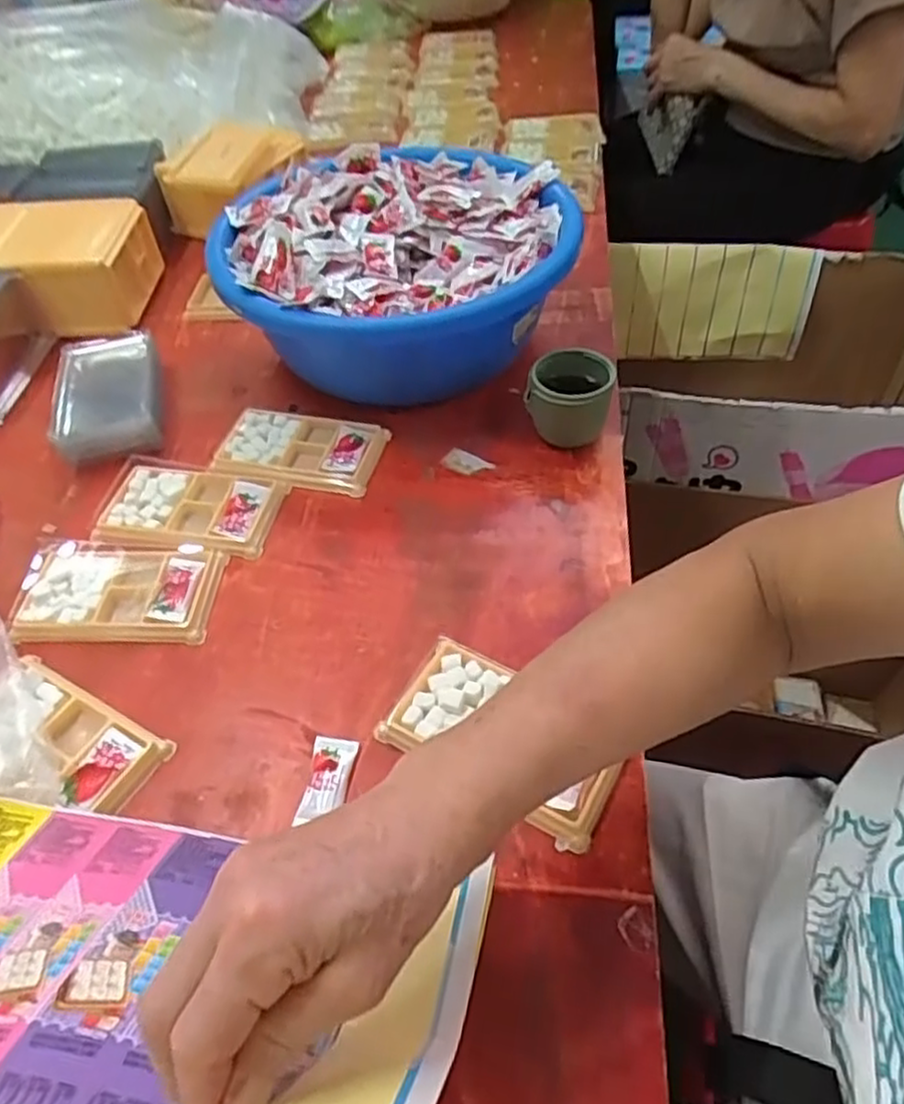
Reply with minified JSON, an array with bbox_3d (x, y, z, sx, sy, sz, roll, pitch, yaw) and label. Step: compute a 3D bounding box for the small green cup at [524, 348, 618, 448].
[{"bbox_3d":[0.097,-0.125,0.598,0.066,0.067,0.062,-1,50,1],"label":"small green cup"}]

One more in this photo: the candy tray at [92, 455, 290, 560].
[{"bbox_3d":[-0.209,-0.038,0.573,0.137,0.012,0.087,6,50,6],"label":"candy tray"}]

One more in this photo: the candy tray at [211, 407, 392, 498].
[{"bbox_3d":[-0.132,-0.090,0.614,0.140,0.015,0.077,11,51,10],"label":"candy tray"}]

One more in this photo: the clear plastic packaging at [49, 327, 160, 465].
[{"bbox_3d":[-0.309,-0.140,0.646,0.087,0.036,0.151,-14,51,-10],"label":"clear plastic packaging"}]

